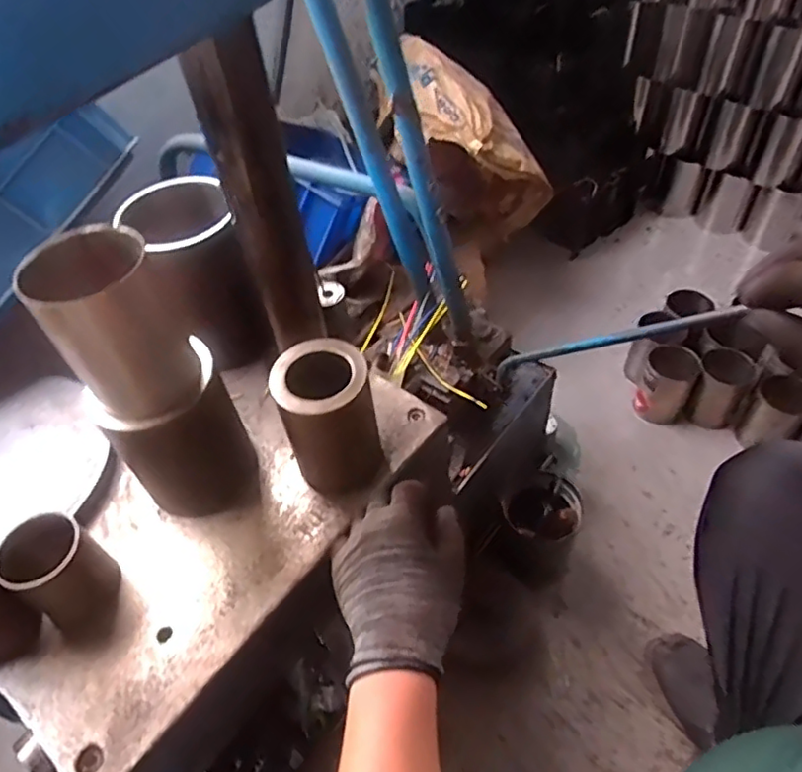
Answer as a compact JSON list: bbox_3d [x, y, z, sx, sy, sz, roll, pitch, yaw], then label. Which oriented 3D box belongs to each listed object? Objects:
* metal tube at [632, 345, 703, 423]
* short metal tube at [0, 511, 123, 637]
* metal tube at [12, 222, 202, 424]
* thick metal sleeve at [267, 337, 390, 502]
[{"bbox_3d":[0.496,0.003,1.131,0.091,0.131,0.077,22,55,23],"label":"metal tube"},{"bbox_3d":[-0.294,0.165,0.529,0.065,0.093,0.071,26,57,26],"label":"short metal tube"},{"bbox_3d":[-0.231,-0.051,0.490,0.086,0.141,0.096,-30,53,-18],"label":"metal tube"},{"bbox_3d":[-0.067,0.038,0.586,0.091,0.136,0.093,-3,49,4],"label":"thick metal sleeve"}]

